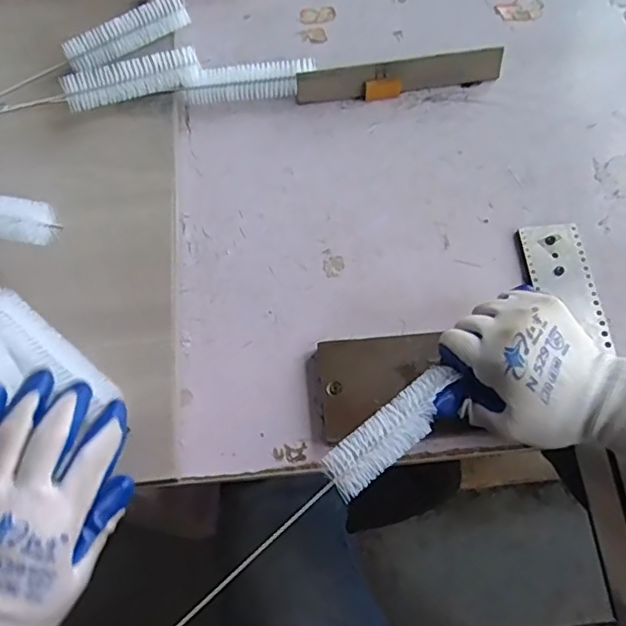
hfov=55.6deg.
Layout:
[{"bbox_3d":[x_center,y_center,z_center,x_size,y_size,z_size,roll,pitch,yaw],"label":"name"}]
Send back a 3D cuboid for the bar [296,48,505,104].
[{"bbox_3d":[0.083,-0.229,0.576,0.196,0.035,0.011,-7,65,0],"label":"bar"}]

